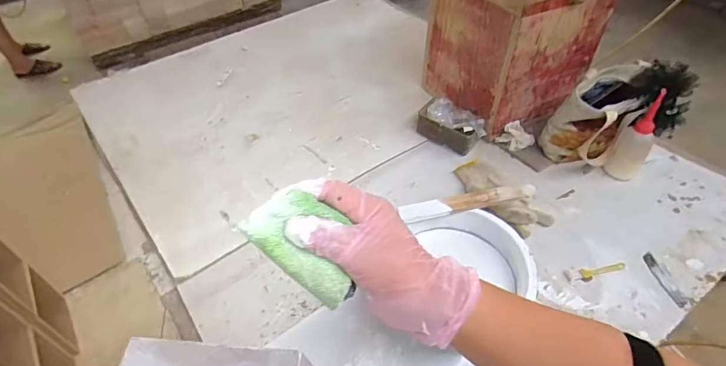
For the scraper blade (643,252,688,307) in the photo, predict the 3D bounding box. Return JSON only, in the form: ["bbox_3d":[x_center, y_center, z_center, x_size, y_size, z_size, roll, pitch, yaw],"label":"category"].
[{"bbox_3d":[0.467,0.149,0.669,0.022,0.006,0.104,-5,35,5],"label":"scraper blade"}]

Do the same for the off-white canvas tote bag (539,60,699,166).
[{"bbox_3d":[0.469,-0.118,0.813,0.198,0.176,0.127,-19,51,-18],"label":"off-white canvas tote bag"}]

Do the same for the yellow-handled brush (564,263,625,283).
[{"bbox_3d":[0.369,0.140,0.684,0.101,0.008,0.022,-6,48,-6],"label":"yellow-handled brush"}]

